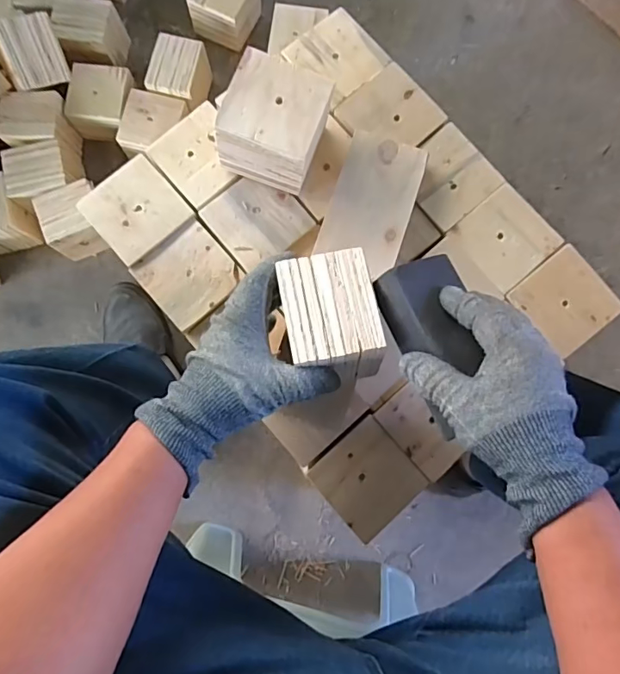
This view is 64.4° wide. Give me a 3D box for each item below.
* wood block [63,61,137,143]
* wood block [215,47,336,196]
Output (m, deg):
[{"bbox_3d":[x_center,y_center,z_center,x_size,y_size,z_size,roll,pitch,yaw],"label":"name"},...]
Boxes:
[{"bbox_3d":[-0.344,-0.387,0.832,0.099,0.079,0.106,5,83,3],"label":"wood block"},{"bbox_3d":[-0.032,-0.213,0.495,0.094,0.081,0.100,23,84,3],"label":"wood block"}]

